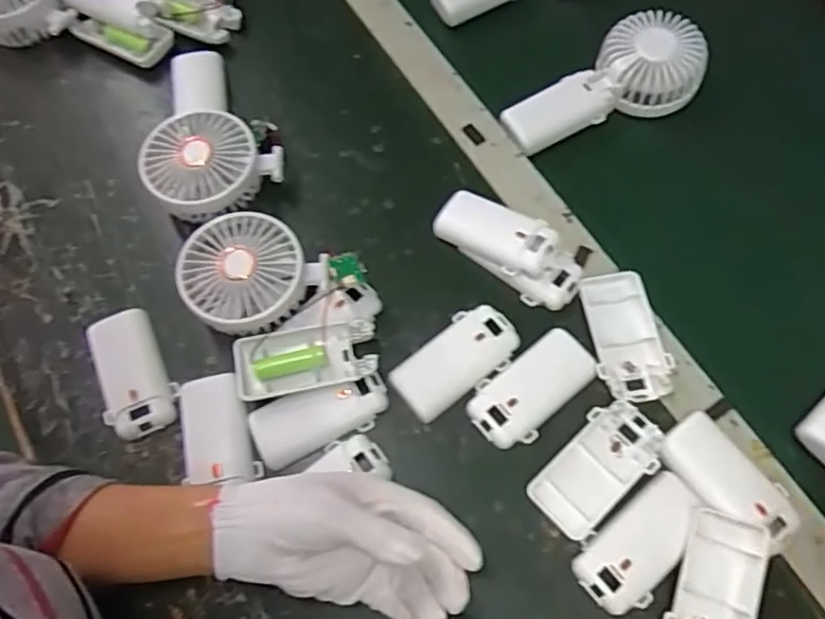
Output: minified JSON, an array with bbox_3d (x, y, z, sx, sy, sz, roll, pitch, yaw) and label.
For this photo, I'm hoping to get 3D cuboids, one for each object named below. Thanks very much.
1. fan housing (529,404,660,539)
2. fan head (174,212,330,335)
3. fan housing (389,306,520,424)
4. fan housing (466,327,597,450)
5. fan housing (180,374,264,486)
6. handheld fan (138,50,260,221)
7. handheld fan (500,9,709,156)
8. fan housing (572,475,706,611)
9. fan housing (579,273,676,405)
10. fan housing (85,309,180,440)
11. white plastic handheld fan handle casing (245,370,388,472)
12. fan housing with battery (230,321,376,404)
[{"bbox_3d":[0.122,0.104,0.414,0.094,0.015,0.049,-42,72,-16],"label":"fan housing"},{"bbox_3d":[-0.119,-0.022,0.454,0.092,0.042,0.084,0,67,0],"label":"fan head"},{"bbox_3d":[0.032,0.035,0.449,0.092,0.013,0.049,-39,72,-15],"label":"fan housing"},{"bbox_3d":[0.085,0.055,0.439,0.094,0.011,0.050,-32,70,-13],"label":"fan housing"},{"bbox_3d":[-0.139,0.086,0.443,0.050,0.018,0.074,-16,67,-6],"label":"fan housing"},{"bbox_3d":[-0.174,-0.142,0.515,0.086,0.051,0.167,-11,54,-6],"label":"handheld fan"},{"bbox_3d":[0.162,-0.190,0.540,0.180,0.037,0.082,-26,69,2],"label":"handheld fan"},{"bbox_3d":[0.145,0.150,0.396,0.089,0.019,0.049,-35,71,-13],"label":"fan housing"},{"bbox_3d":[0.153,0.018,0.452,0.051,0.011,0.096,-9,67,-3],"label":"fan housing"},{"bbox_3d":[-0.203,0.045,0.449,0.050,0.018,0.094,-27,69,-11],"label":"fan housing"},{"bbox_3d":[-0.063,0.071,0.428,0.093,0.016,0.041,-22,68,-9],"label":"white plastic handheld fan handle casing"},{"bbox_3d":[-0.074,0.037,0.437,0.095,0.023,0.043,-11,67,-4],"label":"fan housing with battery"}]

